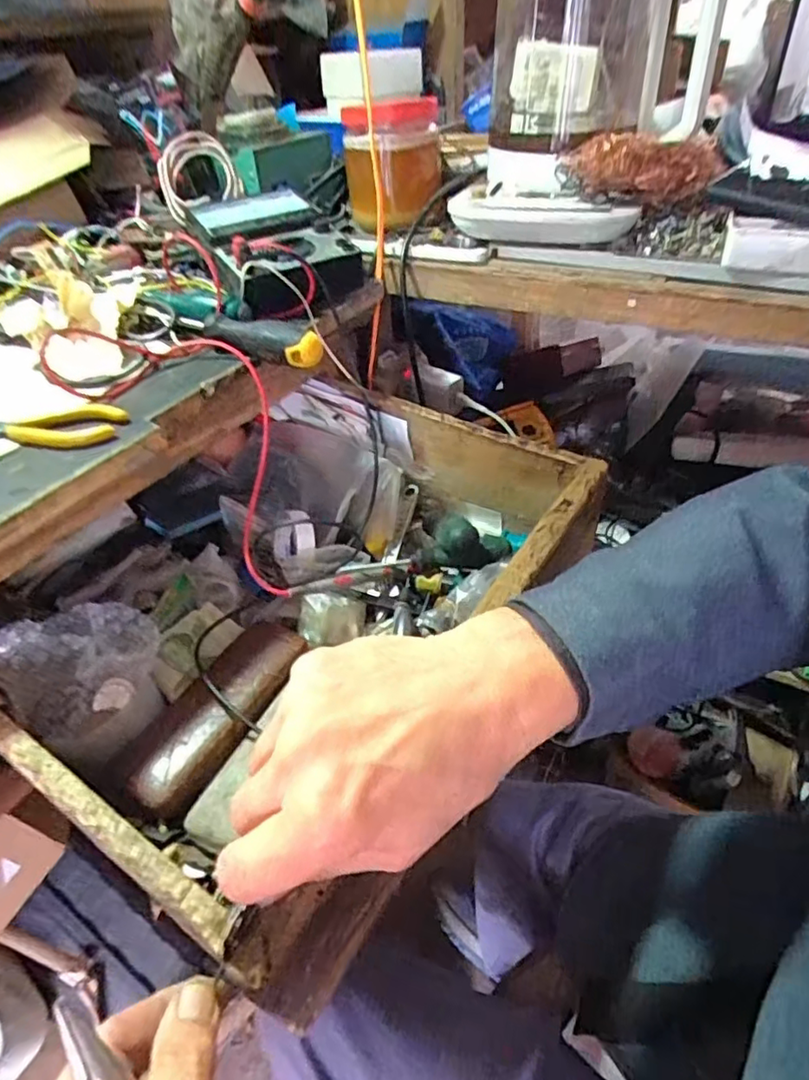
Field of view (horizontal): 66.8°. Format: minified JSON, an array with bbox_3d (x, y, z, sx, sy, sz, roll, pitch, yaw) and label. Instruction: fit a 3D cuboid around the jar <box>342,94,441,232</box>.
[{"bbox_3d":[-0.010,-0.362,0.589,0.093,0.099,0.077,-7,41,-3],"label":"jar"}]

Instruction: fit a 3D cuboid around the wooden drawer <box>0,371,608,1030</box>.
[{"bbox_3d":[-0.091,0.031,0.454,0.338,0.108,0.384,21,47,26],"label":"wooden drawer"}]

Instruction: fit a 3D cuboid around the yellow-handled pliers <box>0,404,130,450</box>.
[{"bbox_3d":[-0.229,-0.067,0.381,0.103,0.014,0.026,-8,41,-5],"label":"yellow-handled pliers"}]

